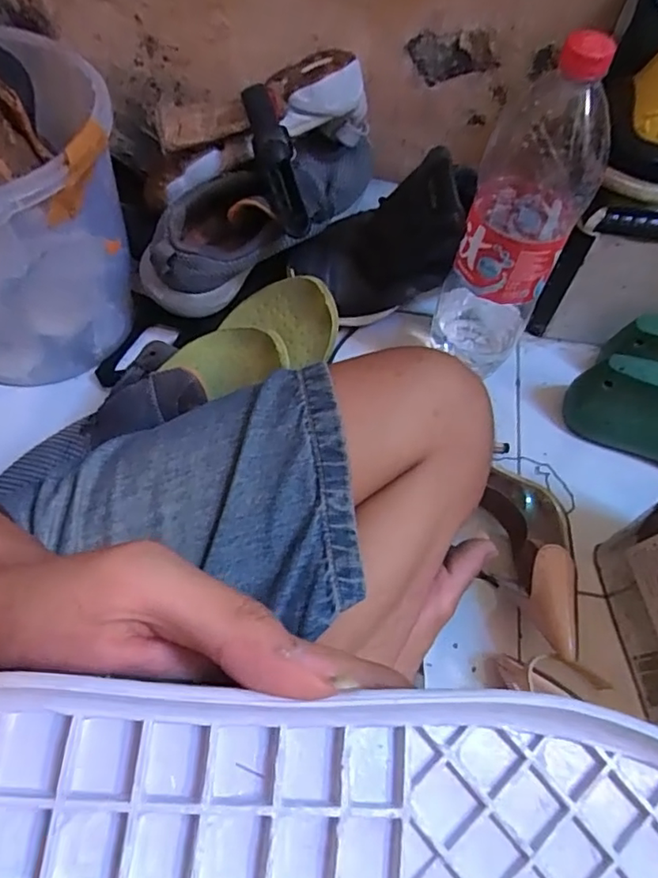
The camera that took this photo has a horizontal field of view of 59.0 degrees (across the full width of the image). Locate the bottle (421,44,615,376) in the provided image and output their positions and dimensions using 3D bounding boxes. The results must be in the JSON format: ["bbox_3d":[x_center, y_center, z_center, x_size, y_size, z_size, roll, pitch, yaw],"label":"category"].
[{"bbox_3d":[0.155,-0.172,0.495,0.087,0.296,0.080,25,62,11],"label":"bottle"}]

